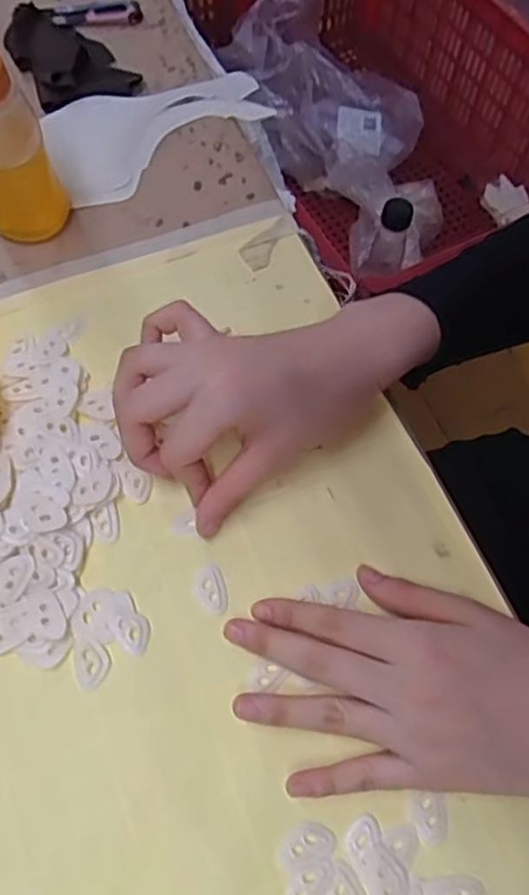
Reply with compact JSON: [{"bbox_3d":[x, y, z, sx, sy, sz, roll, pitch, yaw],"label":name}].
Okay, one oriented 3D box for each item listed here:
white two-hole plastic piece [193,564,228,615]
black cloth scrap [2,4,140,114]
[{"bbox_3d":[-0.027,0.072,0.350,0.016,0.004,0.025,-19,66,-11],"label":"white two-hole plastic piece"},{"bbox_3d":[-0.149,-0.294,0.513,0.068,0.022,0.113,-29,69,-15],"label":"black cloth scrap"}]

